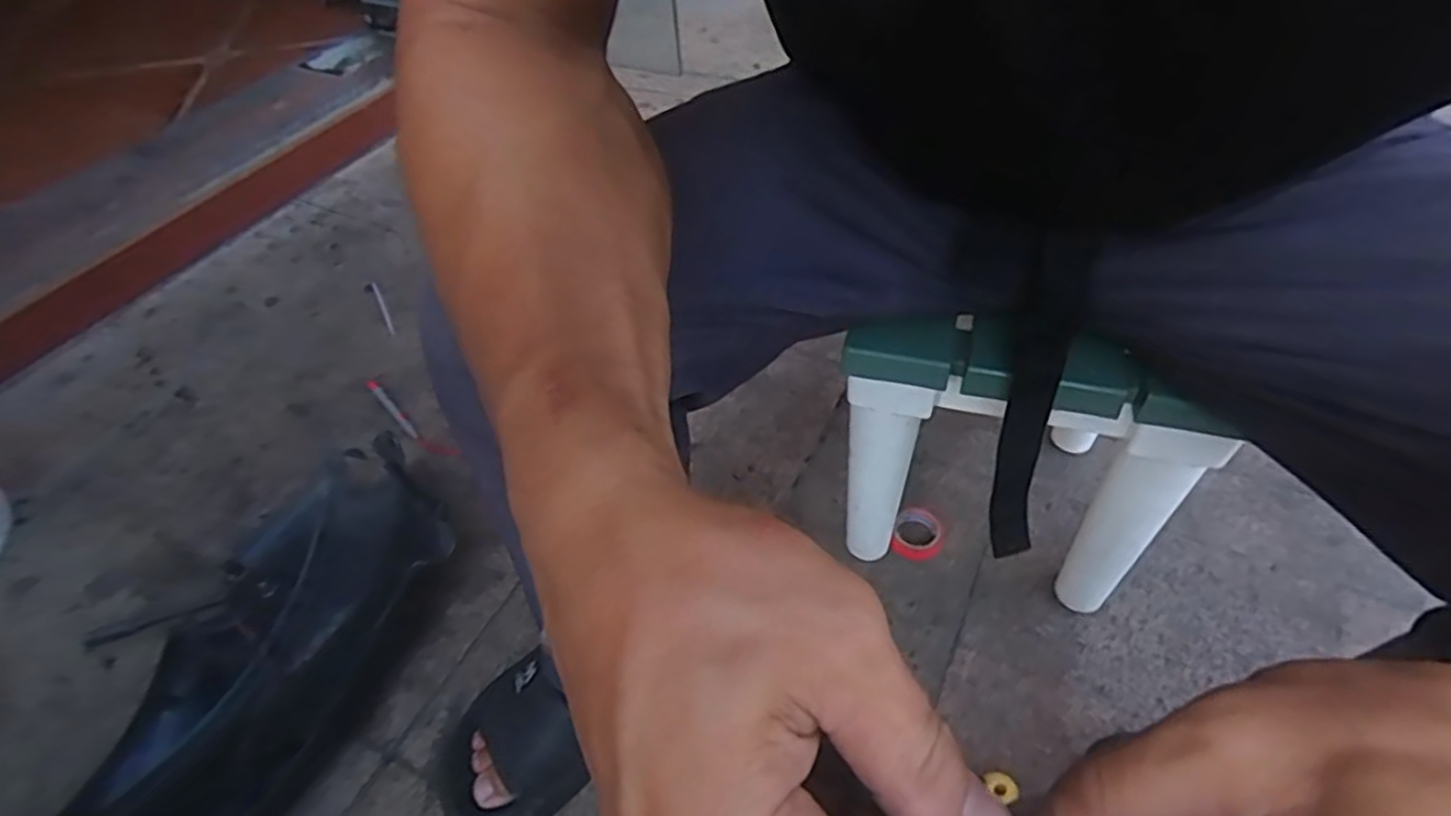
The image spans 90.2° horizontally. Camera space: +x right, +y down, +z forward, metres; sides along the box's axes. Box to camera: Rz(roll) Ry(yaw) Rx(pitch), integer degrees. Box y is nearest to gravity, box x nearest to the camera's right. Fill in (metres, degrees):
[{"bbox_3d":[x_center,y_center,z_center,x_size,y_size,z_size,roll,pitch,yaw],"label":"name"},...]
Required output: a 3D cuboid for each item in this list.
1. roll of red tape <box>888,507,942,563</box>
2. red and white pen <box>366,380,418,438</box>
[{"bbox_3d":[0.192,0.127,0.724,0.047,0.017,0.051,-3,50,3],"label":"roll of red tape"},{"bbox_3d":[-0.404,-0.003,0.875,0.012,0.012,0.111,-39,57,-24],"label":"red and white pen"}]

